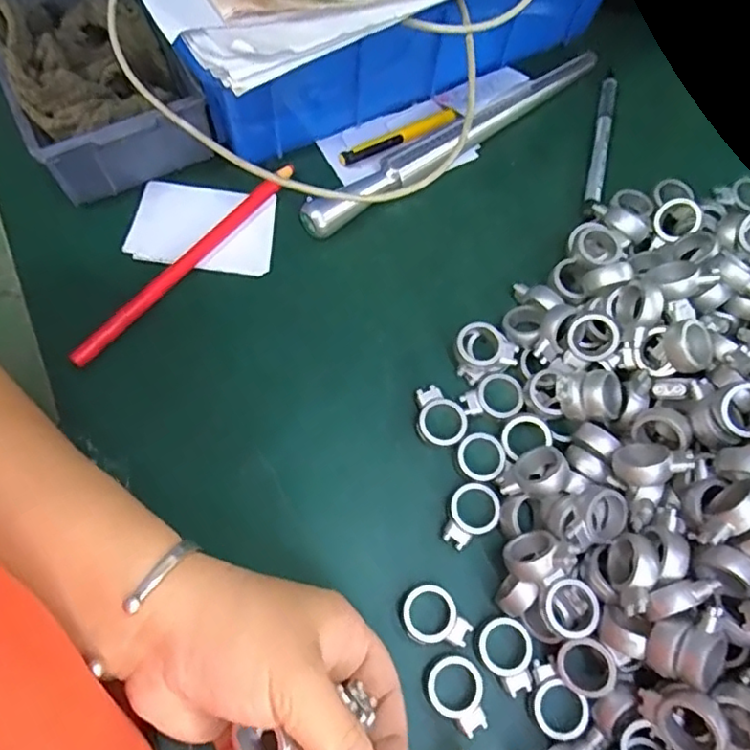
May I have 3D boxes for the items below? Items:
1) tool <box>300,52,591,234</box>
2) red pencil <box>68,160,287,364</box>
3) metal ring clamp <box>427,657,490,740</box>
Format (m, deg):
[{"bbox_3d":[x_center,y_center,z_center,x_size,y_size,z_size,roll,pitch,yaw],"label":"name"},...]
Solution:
[{"bbox_3d":[0.055,-0.149,0.374,0.231,0.020,0.021,-34,75,-12],"label":"tool"},{"bbox_3d":[-0.108,-0.066,0.345,0.009,0.011,0.165,39,74,12],"label":"red pencil"},{"bbox_3d":[0.039,0.148,0.277,0.025,0.007,0.034,-22,73,-9],"label":"metal ring clamp"}]

